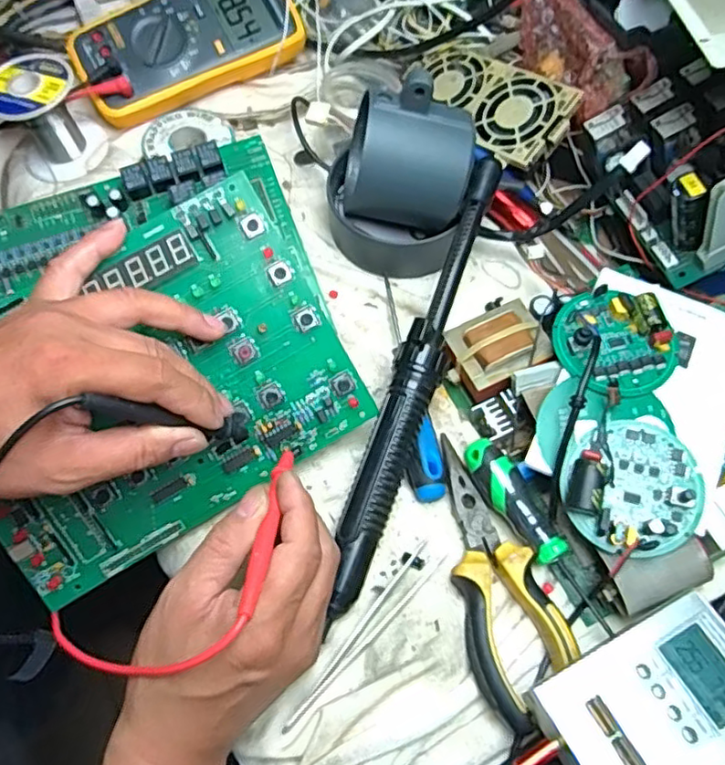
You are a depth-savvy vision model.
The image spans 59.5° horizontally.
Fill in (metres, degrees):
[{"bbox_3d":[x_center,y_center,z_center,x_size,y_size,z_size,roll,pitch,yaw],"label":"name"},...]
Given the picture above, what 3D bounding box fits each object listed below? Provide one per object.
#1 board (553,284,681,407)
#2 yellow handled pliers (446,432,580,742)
[{"bbox_3d":[0.147,-0.023,0.374,0.062,0.029,0.070,-37,70,-17],"label":"board"},{"bbox_3d":[0.066,0.105,0.348,0.054,0.021,0.146,-22,66,-11],"label":"yellow handled pliers"}]

